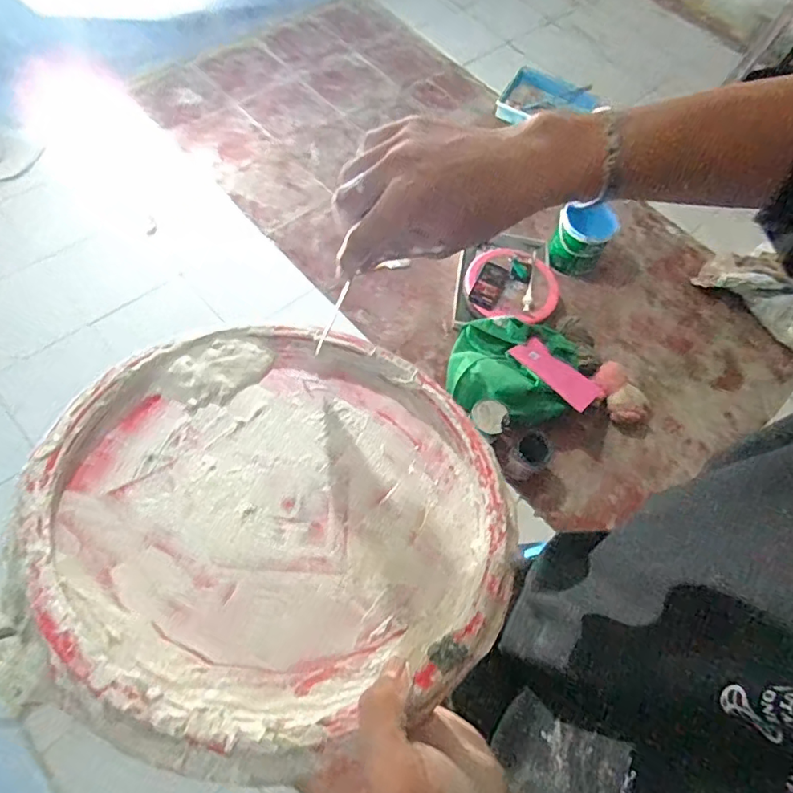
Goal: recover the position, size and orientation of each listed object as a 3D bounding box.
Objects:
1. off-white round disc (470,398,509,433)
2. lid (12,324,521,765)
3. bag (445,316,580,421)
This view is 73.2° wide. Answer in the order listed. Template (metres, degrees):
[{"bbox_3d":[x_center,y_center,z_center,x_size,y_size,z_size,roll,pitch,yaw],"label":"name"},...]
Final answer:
[{"bbox_3d":[0.251,0.060,1.477,0.096,0.027,0.114,5,55,25],"label":"off-white round disc"},{"bbox_3d":[-0.067,0.065,0.355,0.288,0.020,0.281,9,48,-10],"label":"lid"},{"bbox_3d":[0.355,-0.076,1.584,0.391,0.124,0.326,3,57,2],"label":"bag"}]

